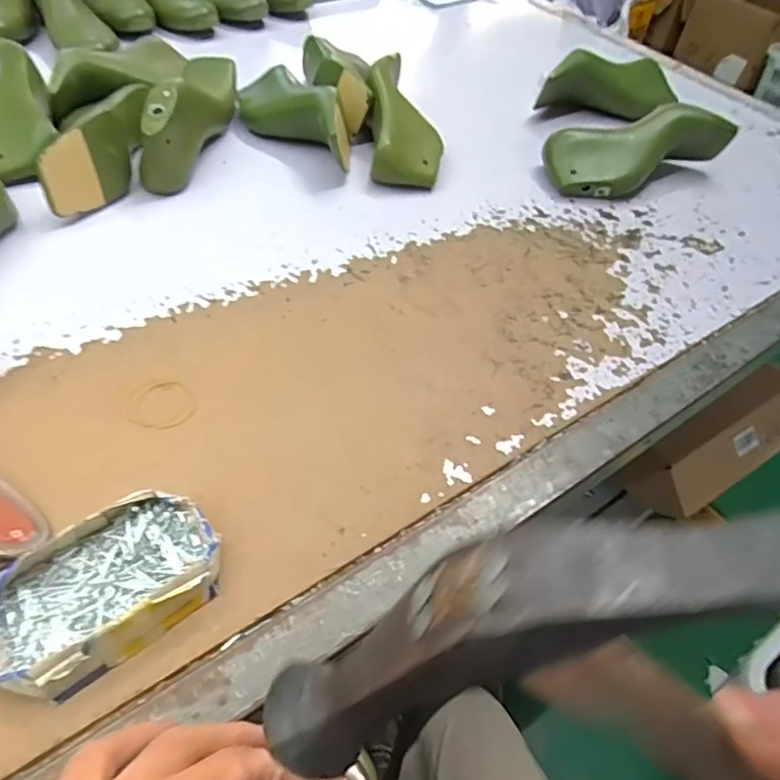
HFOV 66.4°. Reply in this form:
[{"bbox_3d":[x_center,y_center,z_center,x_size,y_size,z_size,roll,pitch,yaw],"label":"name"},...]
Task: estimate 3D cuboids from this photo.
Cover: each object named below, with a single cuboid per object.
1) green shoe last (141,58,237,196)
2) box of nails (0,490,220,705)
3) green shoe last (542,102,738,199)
[{"bbox_3d":[-0.230,-0.323,0.687,0.067,0.093,0.231,6,49,-1],"label":"green shoe last"},{"bbox_3d":[-0.171,0.117,0.356,0.130,0.029,0.083,-31,59,-28],"label":"box of nails"},{"bbox_3d":[0.298,-0.297,0.722,0.222,0.063,0.092,-17,53,-19],"label":"green shoe last"}]

